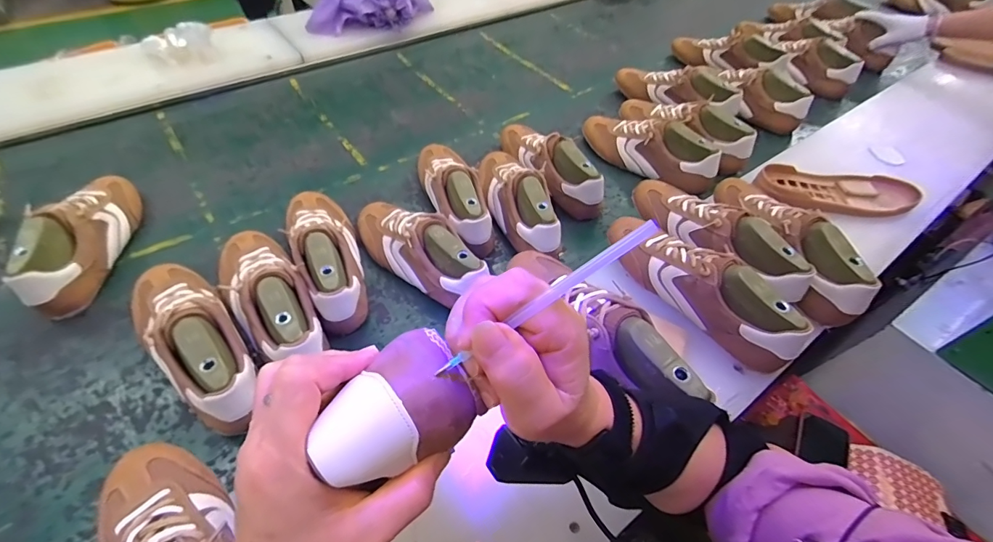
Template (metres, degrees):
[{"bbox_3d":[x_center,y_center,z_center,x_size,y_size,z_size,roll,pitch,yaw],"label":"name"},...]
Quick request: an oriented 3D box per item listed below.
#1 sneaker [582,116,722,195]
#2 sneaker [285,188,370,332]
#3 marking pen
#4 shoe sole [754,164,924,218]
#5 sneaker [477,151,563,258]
[{"bbox_3d":[0.299,-0.249,0.846,0.101,0.122,0.280,-34,62,-23],"label":"sneaker"},{"bbox_3d":[-0.247,-0.035,0.622,0.079,0.104,0.283,-22,57,-16],"label":"sneaker"},{"bbox_3d":[0.021,0.014,0.201,0.121,0.009,0.008,-36,56,14],"label":"marking pen"},{"bbox_3d":[0.556,-0.133,0.708,0.246,0.031,0.081,4,54,1],"label":"shoe sole"},{"bbox_3d":[0.027,-0.131,0.703,0.087,0.084,0.271,-12,55,-10],"label":"sneaker"}]

